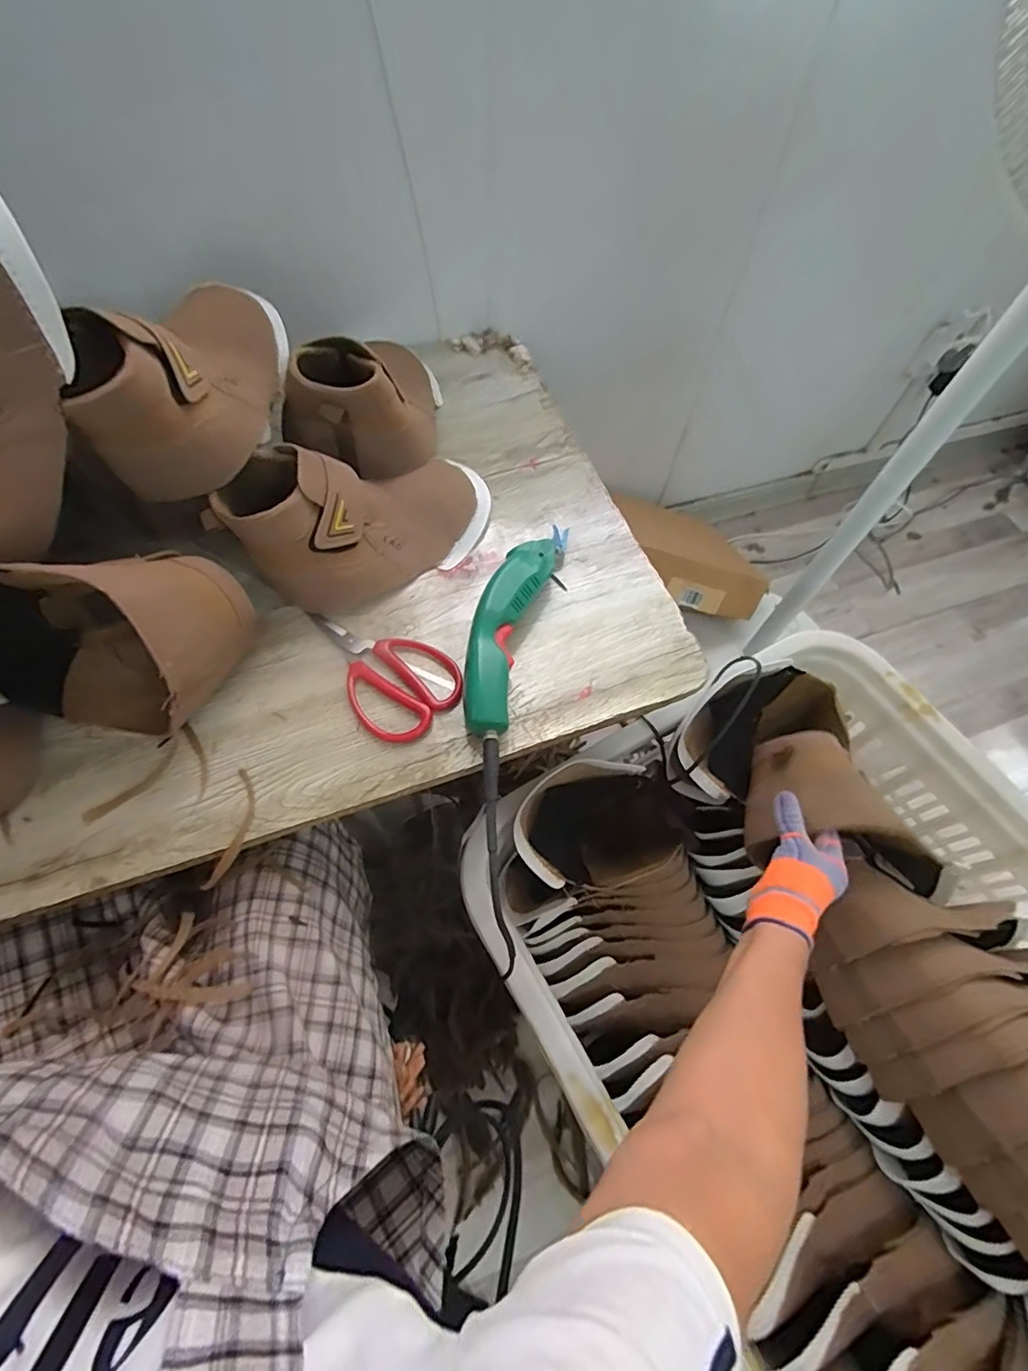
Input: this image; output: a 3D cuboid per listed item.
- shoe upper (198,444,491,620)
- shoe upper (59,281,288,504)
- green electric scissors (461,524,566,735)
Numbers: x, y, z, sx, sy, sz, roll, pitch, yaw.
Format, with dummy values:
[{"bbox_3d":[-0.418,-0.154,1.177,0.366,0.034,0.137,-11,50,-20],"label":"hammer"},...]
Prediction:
[{"bbox_3d":[-0.145,-0.173,0.546,0.254,0.122,0.122,-37,65,-20],"label":"shoe upper"},{"bbox_3d":[-0.276,-0.276,0.480,0.106,0.111,0.245,-4,58,-2],"label":"shoe upper"},{"bbox_3d":[0.001,-0.068,0.532,0.062,0.041,0.256,16,60,11],"label":"green electric scissors"}]

